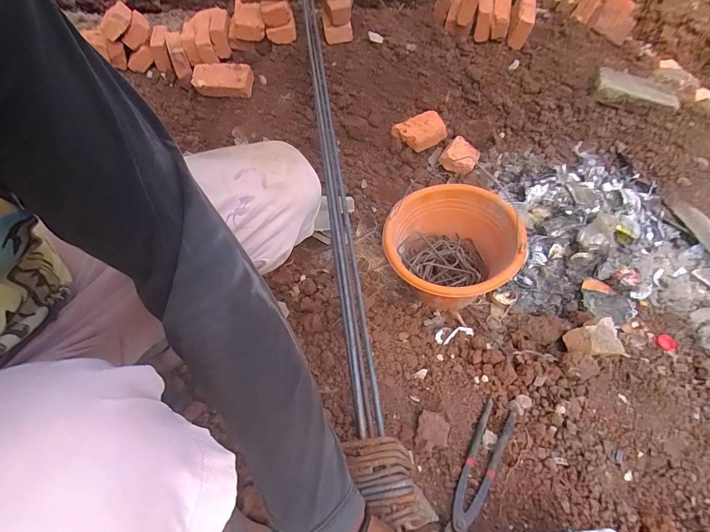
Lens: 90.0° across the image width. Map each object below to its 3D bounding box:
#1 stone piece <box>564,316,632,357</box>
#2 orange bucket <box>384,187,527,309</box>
[{"bbox_3d":[0.455,0.135,0.668,0.121,0.042,0.074,-10,58,-8],"label":"stone piece"},{"bbox_3d":[0.178,-0.024,0.699,0.235,0.163,0.235,1,57,-1],"label":"orange bucket"}]

